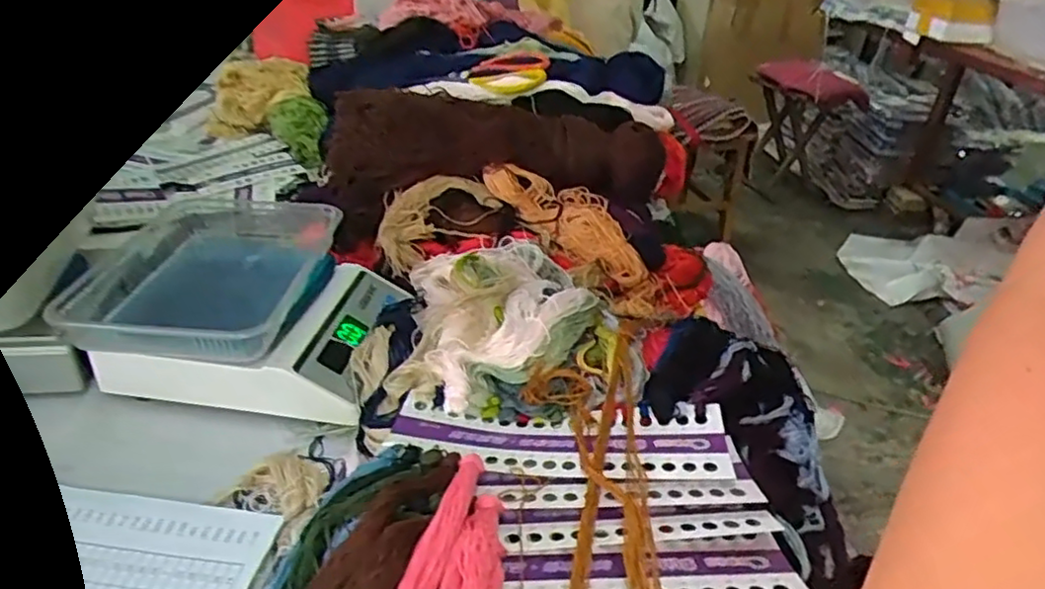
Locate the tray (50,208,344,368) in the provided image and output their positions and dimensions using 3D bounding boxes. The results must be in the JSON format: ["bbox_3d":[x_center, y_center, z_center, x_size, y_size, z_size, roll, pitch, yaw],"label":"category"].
[{"bbox_3d":[-0.281,-0.022,0.634,0.164,0.054,0.248,5,30,1],"label":"tray"}]

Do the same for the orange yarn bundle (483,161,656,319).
[{"bbox_3d":[0.062,-0.071,0.779,0.246,0.051,0.088,41,42,5],"label":"orange yarn bundle"}]

